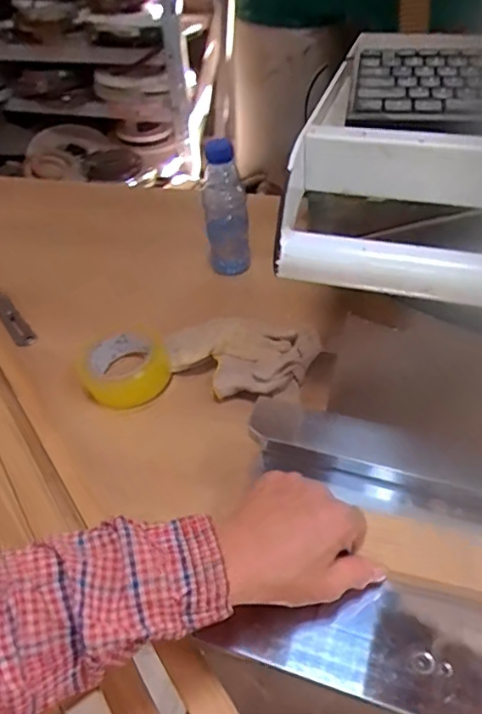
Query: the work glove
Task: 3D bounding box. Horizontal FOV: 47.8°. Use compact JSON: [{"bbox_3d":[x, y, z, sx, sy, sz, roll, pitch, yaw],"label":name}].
[{"bbox_3d":[0.002,-0.006,0.725,0.202,0.033,0.126,6,45,9],"label":"work glove"}]

